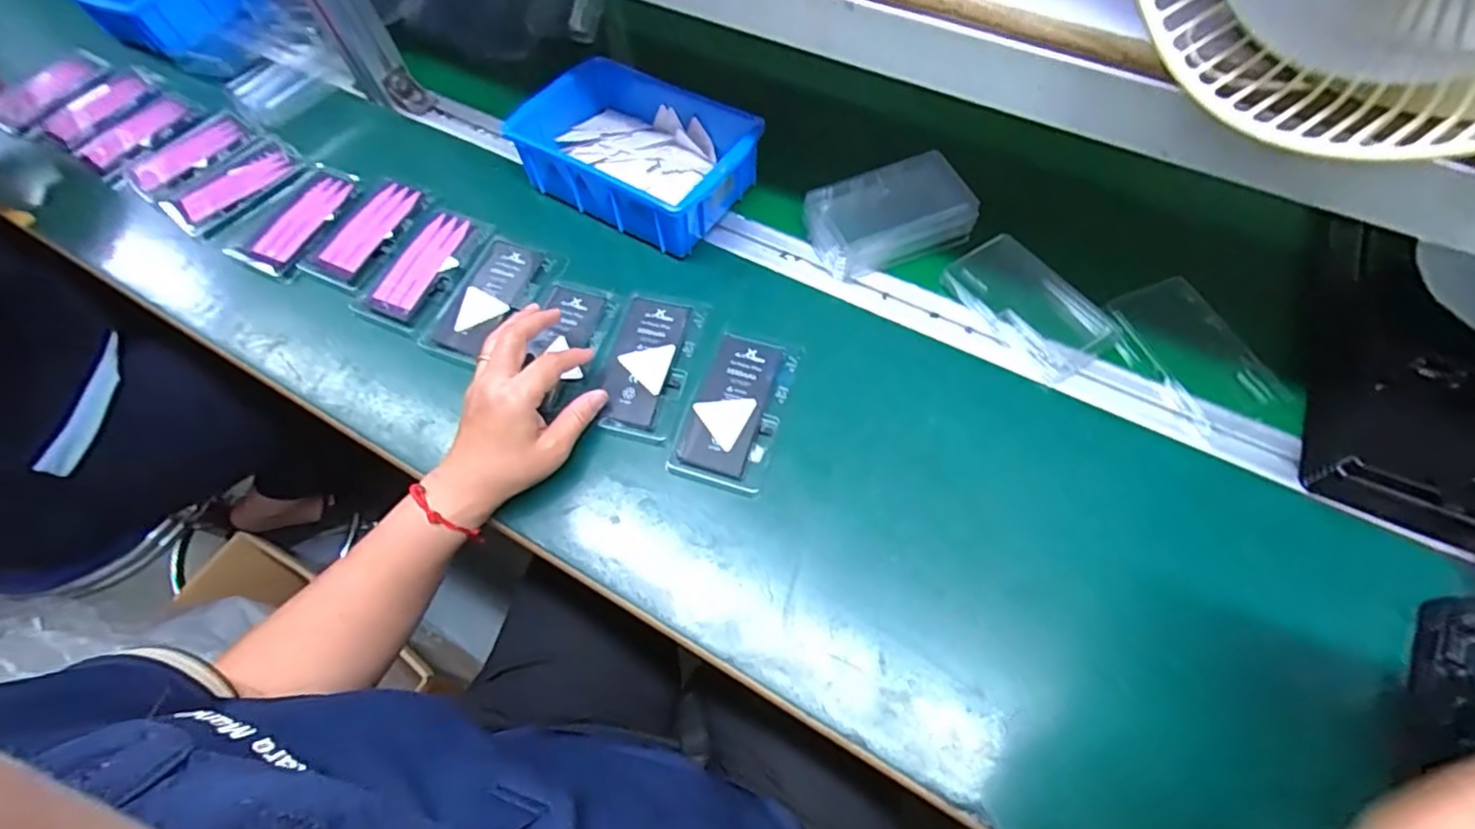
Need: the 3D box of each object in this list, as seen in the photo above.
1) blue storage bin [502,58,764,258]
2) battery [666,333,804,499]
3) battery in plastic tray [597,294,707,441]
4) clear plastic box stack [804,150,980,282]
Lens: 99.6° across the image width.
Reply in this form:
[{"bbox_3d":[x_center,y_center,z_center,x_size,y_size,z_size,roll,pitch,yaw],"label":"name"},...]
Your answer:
[{"bbox_3d":[-0.087,-0.238,0.567,0.199,0.062,0.142,33,68,18],"label":"blue storage bin"},{"bbox_3d":[-0.001,-0.005,0.479,0.074,0.011,0.125,16,64,11],"label":"battery"},{"bbox_3d":[-0.070,-0.043,0.500,0.069,0.008,0.123,11,63,9],"label":"battery in plastic tray"},{"bbox_3d":[0.132,-0.174,0.536,0.130,0.043,0.078,-19,63,-7],"label":"clear plastic box stack"}]

